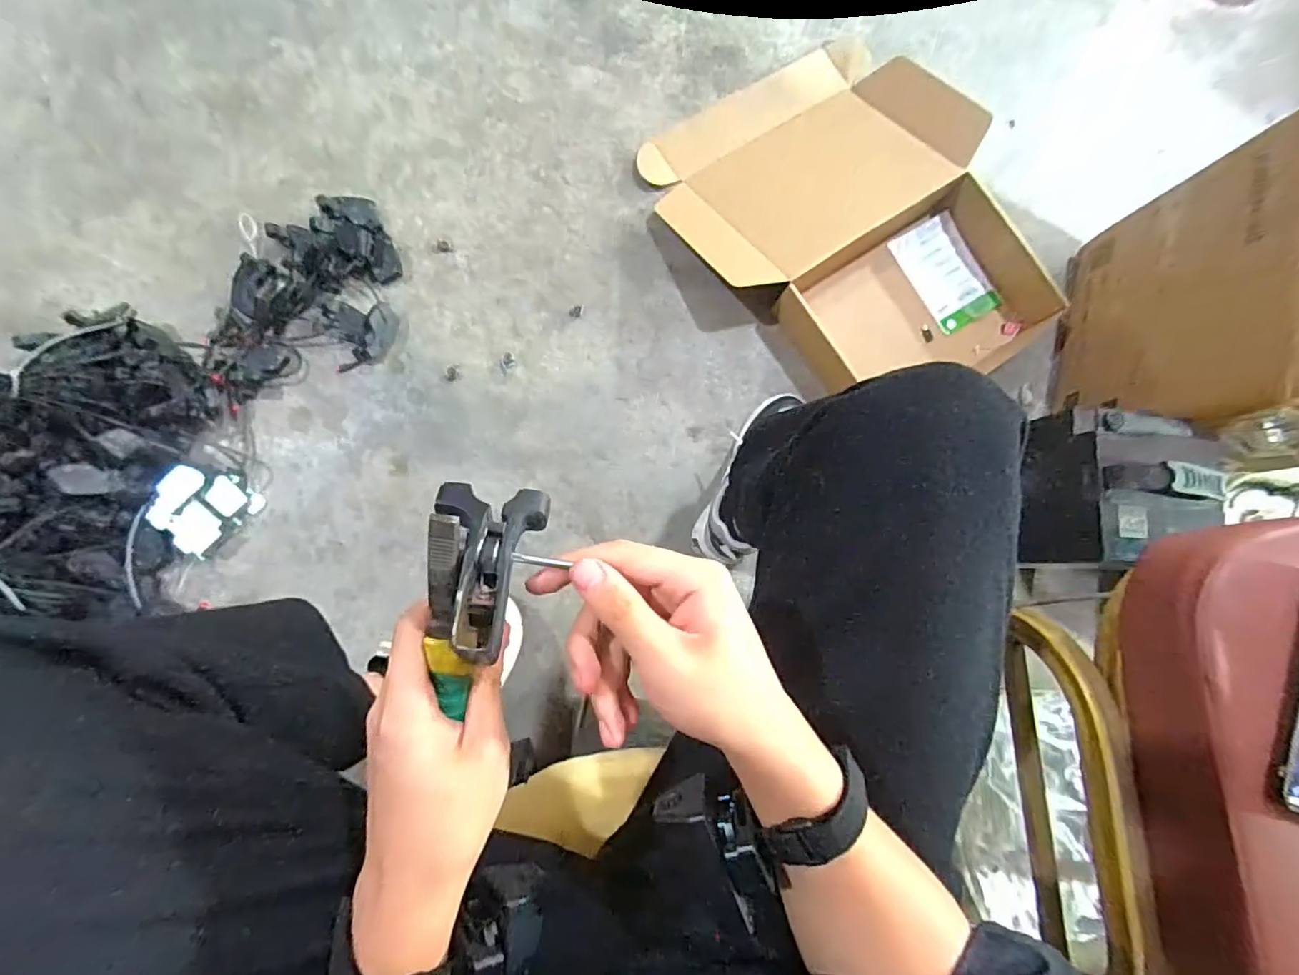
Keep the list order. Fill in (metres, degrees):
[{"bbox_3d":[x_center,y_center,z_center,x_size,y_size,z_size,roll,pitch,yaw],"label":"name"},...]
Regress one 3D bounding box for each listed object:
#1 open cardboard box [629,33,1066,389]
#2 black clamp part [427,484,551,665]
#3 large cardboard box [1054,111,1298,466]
[{"bbox_3d":[0.326,-0.409,0.879,0.472,0.099,0.579,-34,87,-10],"label":"open cardboard box"},{"bbox_3d":[-0.072,0.035,0.247,0.046,0.025,0.072,6,82,-6],"label":"black clamp part"},{"bbox_3d":[0.785,-0.227,0.751,0.216,0.410,0.402,19,81,-4],"label":"large cardboard box"}]

